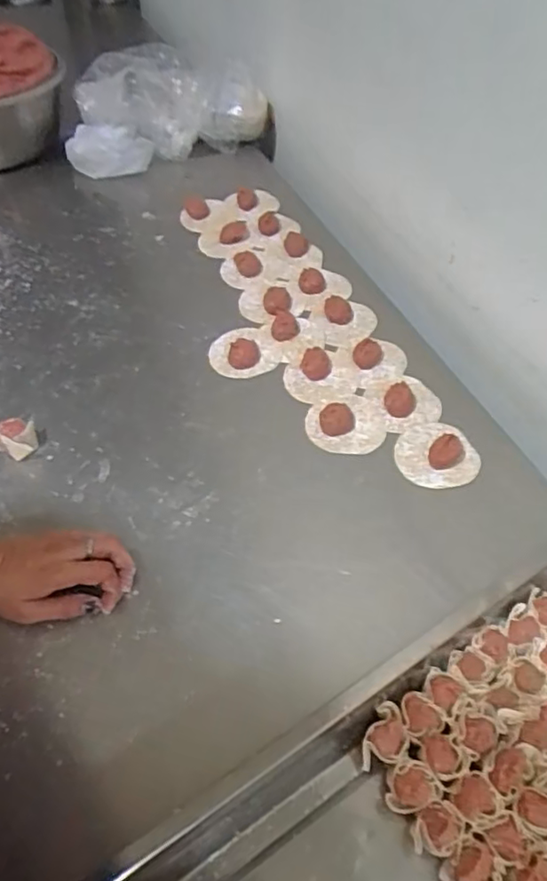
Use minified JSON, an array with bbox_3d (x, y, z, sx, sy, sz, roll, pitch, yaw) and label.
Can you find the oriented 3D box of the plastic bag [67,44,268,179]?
[{"bbox_3d":[-0.182,-0.545,0.998,0.331,0.136,0.164,-15,53,-12],"label":"plastic bag"}]

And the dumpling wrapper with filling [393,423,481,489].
[{"bbox_3d":[0.170,0.011,0.622,0.079,0.026,0.079,-1,51,1],"label":"dumpling wrapper with filling"}]

